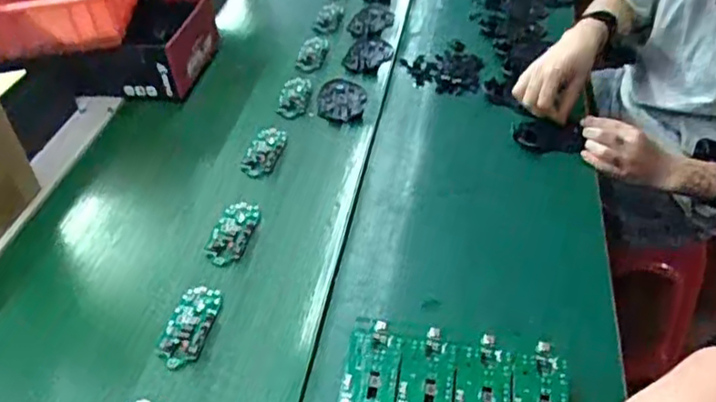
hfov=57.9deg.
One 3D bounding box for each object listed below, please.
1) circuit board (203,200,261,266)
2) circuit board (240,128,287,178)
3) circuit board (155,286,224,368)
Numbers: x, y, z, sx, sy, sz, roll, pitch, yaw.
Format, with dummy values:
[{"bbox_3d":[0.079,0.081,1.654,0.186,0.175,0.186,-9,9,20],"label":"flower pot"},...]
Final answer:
[{"bbox_3d":[-0.152,0.036,0.778,0.051,0.009,0.100,8,45,8],"label":"circuit board"},{"bbox_3d":[-0.129,-0.072,0.894,0.045,0.010,0.100,8,45,8],"label":"circuit board"},{"bbox_3d":[-0.178,0.130,0.683,0.049,0.010,0.098,7,45,8],"label":"circuit board"}]

